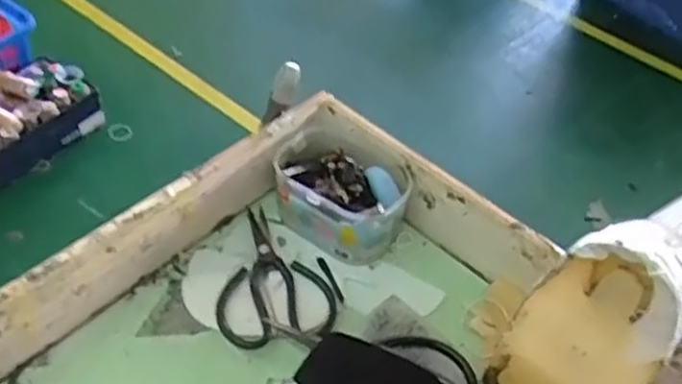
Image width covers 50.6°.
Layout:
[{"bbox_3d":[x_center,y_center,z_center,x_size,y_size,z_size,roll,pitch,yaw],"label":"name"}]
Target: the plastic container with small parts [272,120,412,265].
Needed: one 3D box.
[{"bbox_3d":[-0.002,0.000,0.725,0.135,0.073,0.095,34,53,22],"label":"plastic container with small parts"}]

